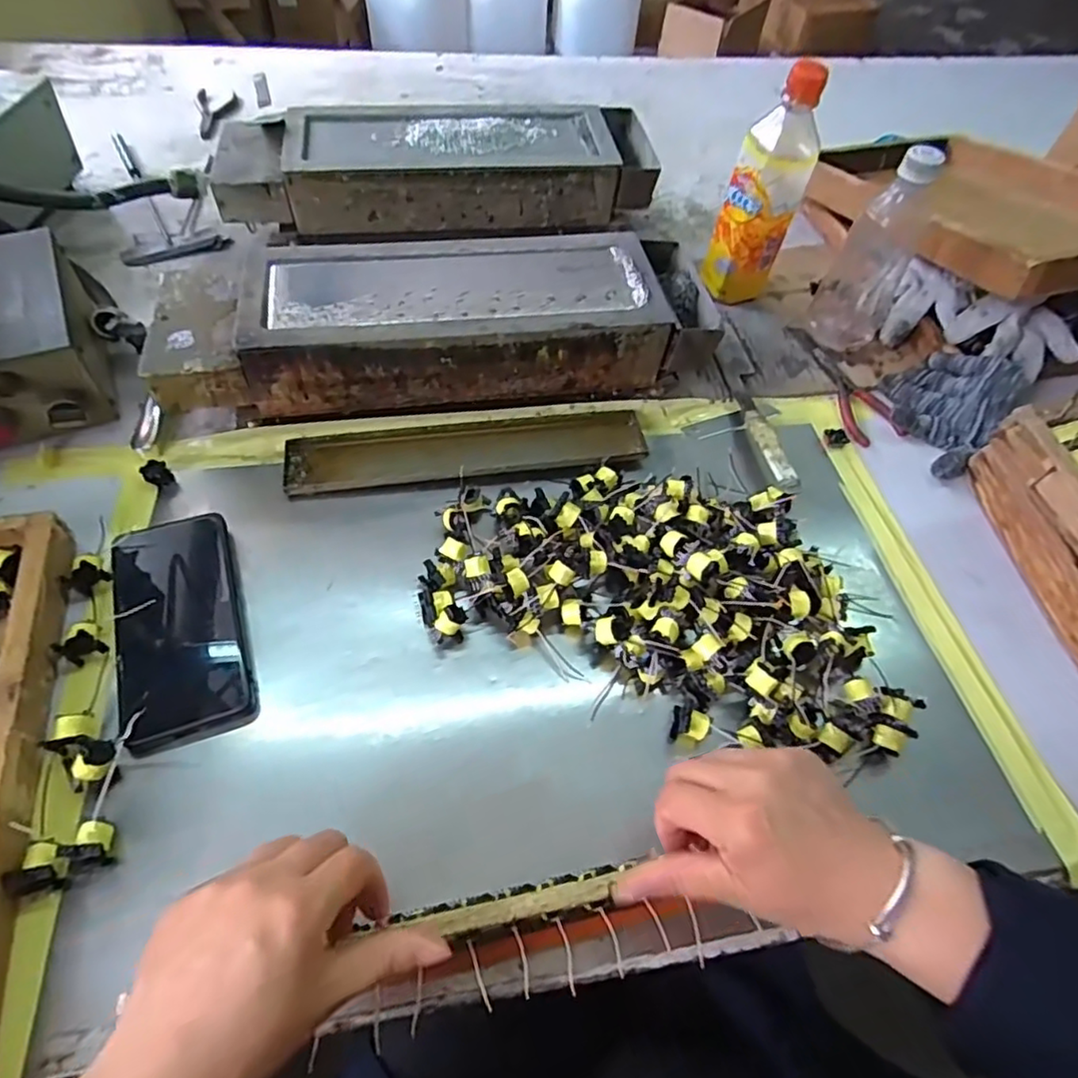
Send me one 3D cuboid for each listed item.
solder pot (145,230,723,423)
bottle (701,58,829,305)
[{"bbox_3d":[-0.083,-0.182,0.555,0.447,0.096,0.138,-5,59,-10],"label":"solder pot"},{"bbox_3d":[0.216,-0.331,0.614,0.068,0.209,0.059,17,55,7],"label":"bottle"}]

